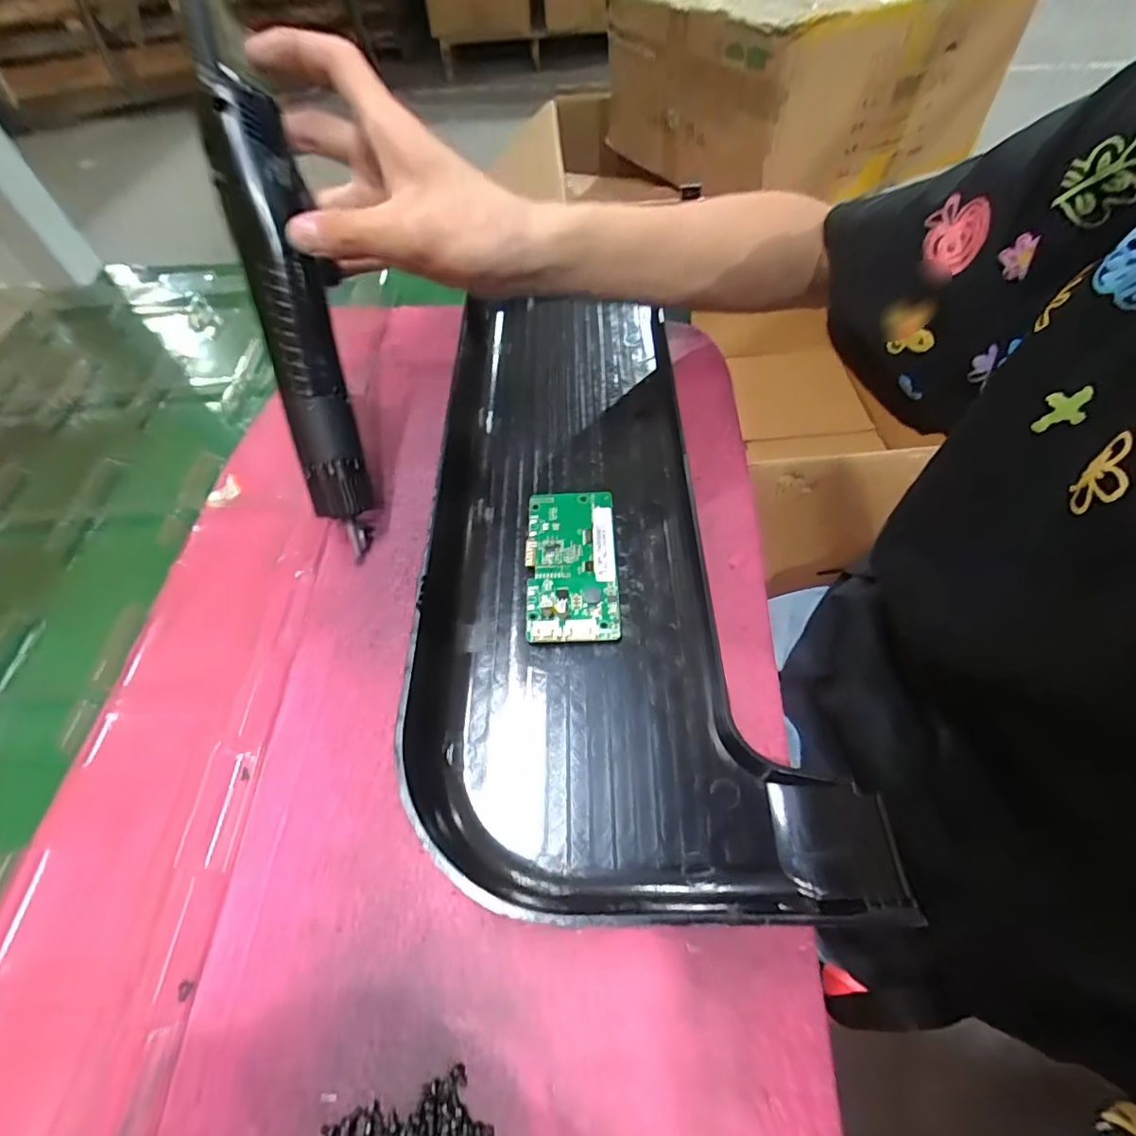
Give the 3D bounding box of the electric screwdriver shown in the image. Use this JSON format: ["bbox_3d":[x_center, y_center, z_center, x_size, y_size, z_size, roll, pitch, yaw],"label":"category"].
[{"bbox_3d":[-0.136,-0.117,0.285,0.034,0.215,0.032,-9,18,-1],"label":"electric screwdriver"}]

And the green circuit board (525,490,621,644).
[{"bbox_3d":[0.002,-0.003,0.302,0.048,0.009,0.094,-3,57,3],"label":"green circuit board"}]

